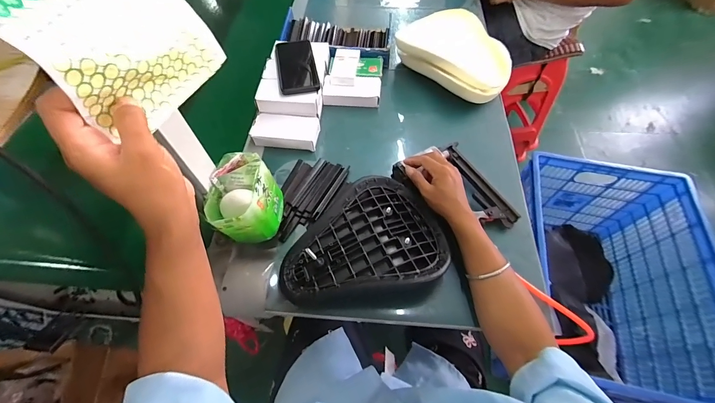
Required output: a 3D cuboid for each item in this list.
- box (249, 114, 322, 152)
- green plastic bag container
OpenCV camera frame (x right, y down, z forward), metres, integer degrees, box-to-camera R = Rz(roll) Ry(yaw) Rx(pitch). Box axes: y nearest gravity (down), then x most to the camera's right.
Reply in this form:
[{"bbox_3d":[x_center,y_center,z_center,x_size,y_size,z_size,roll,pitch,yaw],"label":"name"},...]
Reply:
[{"bbox_3d":[-0.140,-0.140,0.612,0.124,0.028,0.068,7,60,4],"label":"box"},{"bbox_3d":[-0.161,-0.004,0.451,0.082,0.084,0.109,1,60,1],"label":"green plastic bag container"}]

